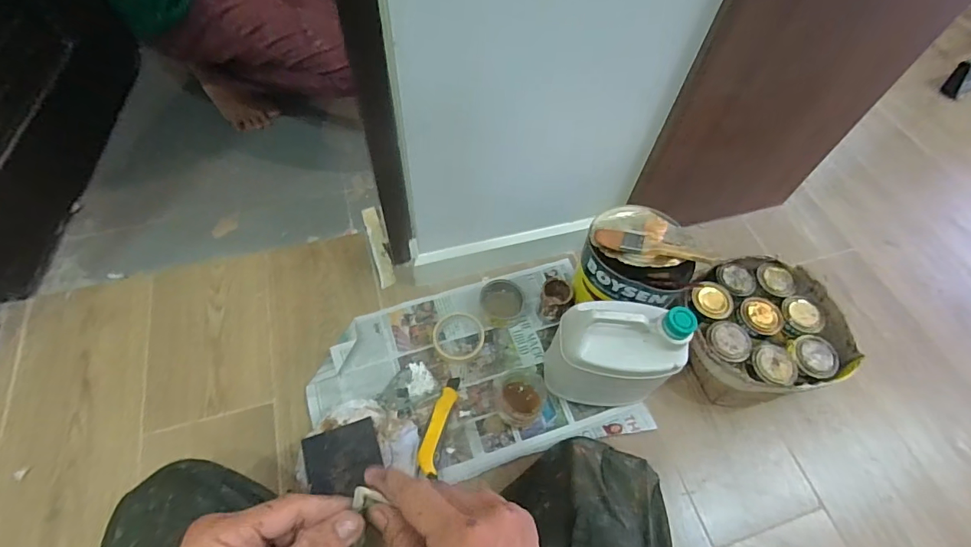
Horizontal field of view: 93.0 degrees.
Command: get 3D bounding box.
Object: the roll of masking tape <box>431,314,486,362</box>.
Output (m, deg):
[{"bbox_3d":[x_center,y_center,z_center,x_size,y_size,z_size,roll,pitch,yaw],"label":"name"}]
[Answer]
[{"bbox_3d":[-0.048,0.113,0.823,0.092,0.017,0.094,2,59,-3],"label":"roll of masking tape"}]

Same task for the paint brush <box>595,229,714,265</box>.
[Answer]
[{"bbox_3d":[0.242,-0.041,0.669,0.159,0.019,0.043,14,58,20],"label":"paint brush"}]

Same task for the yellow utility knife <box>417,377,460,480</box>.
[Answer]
[{"bbox_3d":[-0.075,0.244,0.750,0.035,0.026,0.164,12,59,3],"label":"yellow utility knife"}]

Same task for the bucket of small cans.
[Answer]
[{"bbox_3d":[0.465,0.100,0.808,0.263,0.099,0.243,2,59,-3],"label":"bucket of small cans"}]

